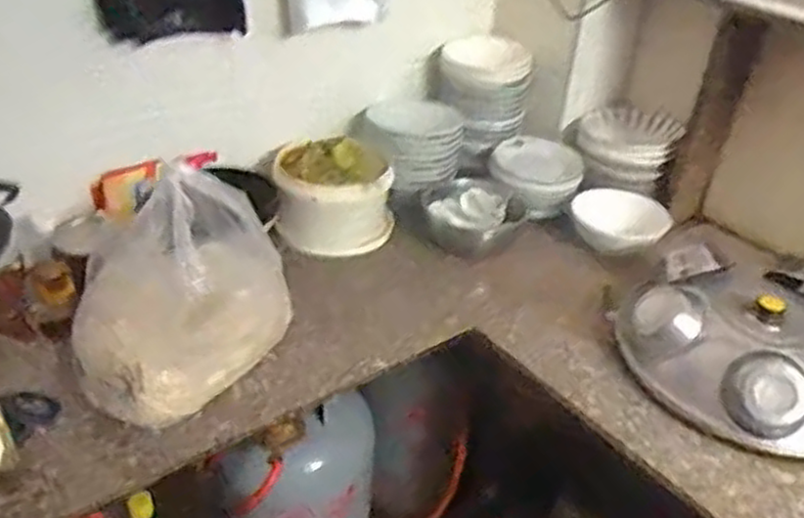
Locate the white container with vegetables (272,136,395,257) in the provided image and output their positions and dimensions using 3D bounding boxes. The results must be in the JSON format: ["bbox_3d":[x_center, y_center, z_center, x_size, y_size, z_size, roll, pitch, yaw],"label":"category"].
[{"bbox_3d":[-0.121,-0.116,1.367,0.216,0.126,0.192,3,33,-4],"label":"white container with vegetables"}]

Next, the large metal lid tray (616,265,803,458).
[{"bbox_3d":[0.492,0.123,1.096,0.340,0.122,0.312,2,33,-4],"label":"large metal lid tray"}]

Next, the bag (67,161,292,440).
[{"bbox_3d":[-0.281,0.045,0.979,0.254,0.283,0.167,-1,34,-10],"label":"bag"}]

